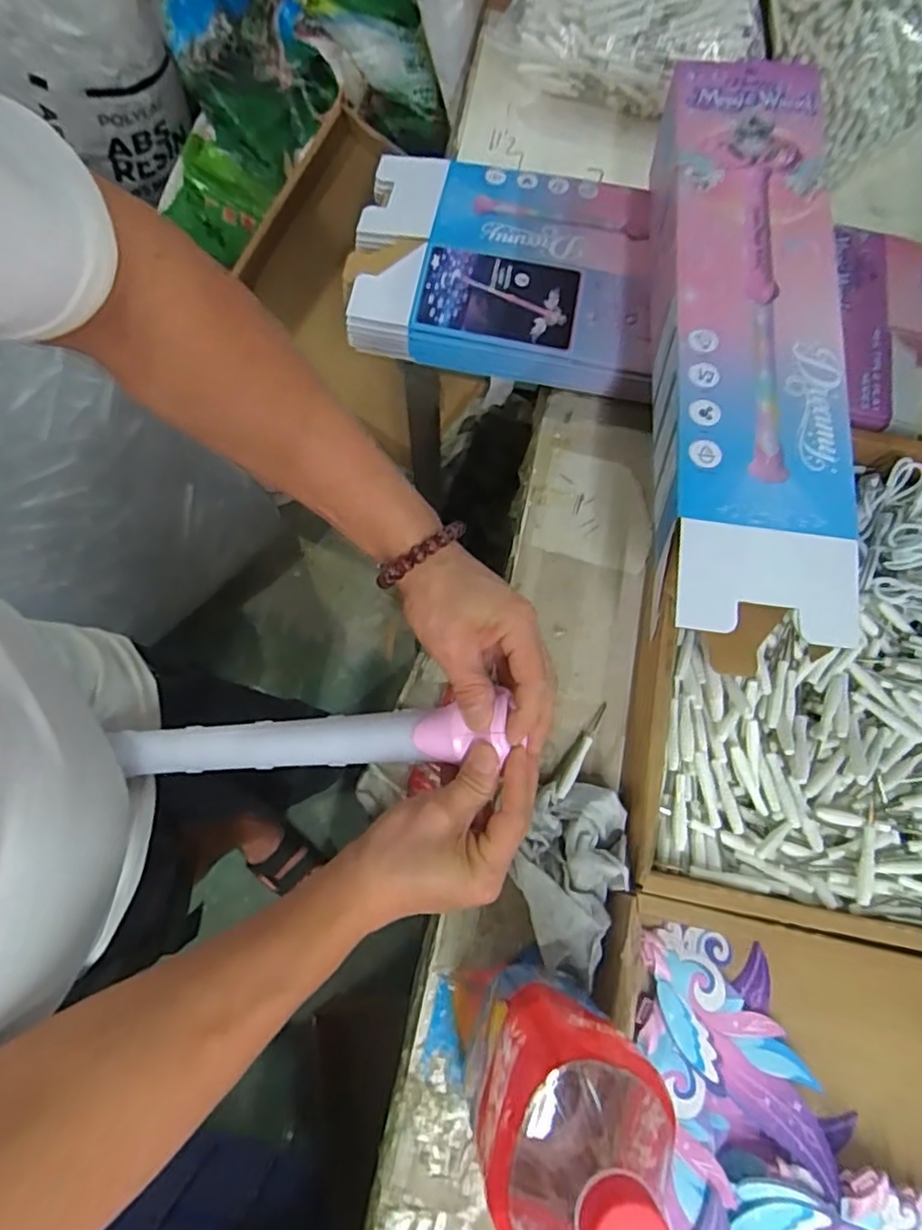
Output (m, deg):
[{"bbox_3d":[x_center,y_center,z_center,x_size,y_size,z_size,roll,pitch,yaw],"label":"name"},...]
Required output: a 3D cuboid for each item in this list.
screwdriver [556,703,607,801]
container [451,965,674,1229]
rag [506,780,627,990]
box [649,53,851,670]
[{"bbox_3d":[0.090,0.101,0.477,0.009,0.011,0.081,30,61,7],"label":"screwdriver"},{"bbox_3d":[0.052,0.252,0.324,0.097,0.216,0.091,-8,74,-4],"label":"container"},{"bbox_3d":[0.074,0.177,0.438,0.069,0.045,0.120,21,74,5],"label":"rag"},{"bbox_3d":[0.196,-0.198,0.463,0.120,0.076,0.476,6,73,0],"label":"box"}]

